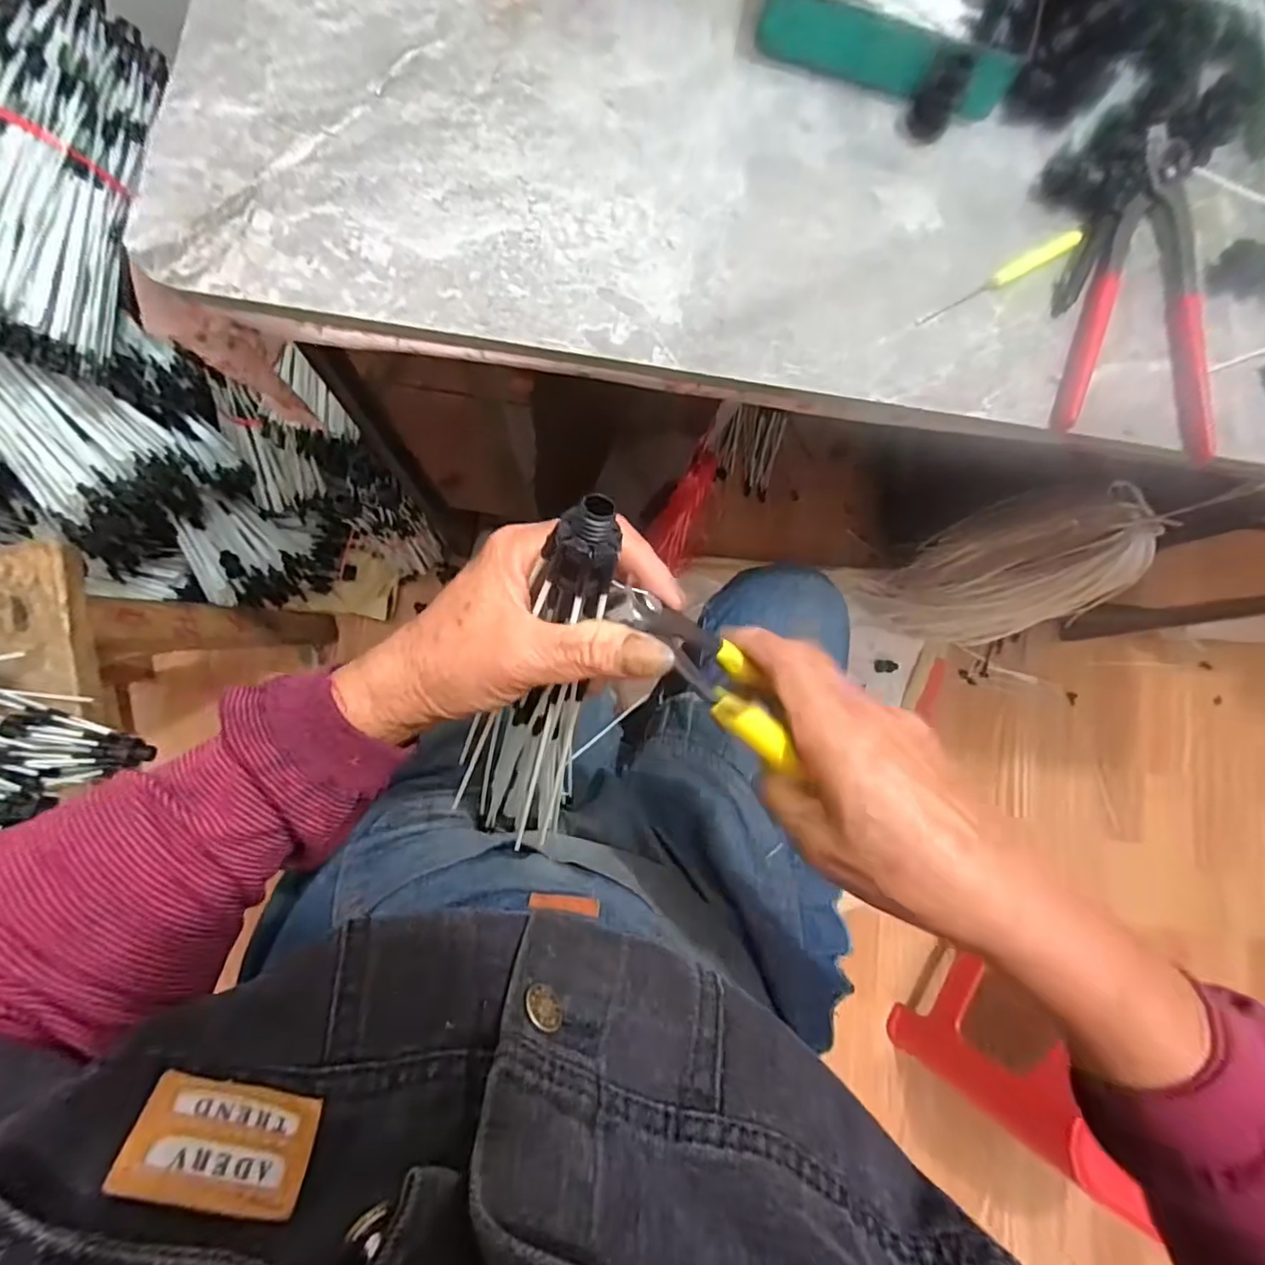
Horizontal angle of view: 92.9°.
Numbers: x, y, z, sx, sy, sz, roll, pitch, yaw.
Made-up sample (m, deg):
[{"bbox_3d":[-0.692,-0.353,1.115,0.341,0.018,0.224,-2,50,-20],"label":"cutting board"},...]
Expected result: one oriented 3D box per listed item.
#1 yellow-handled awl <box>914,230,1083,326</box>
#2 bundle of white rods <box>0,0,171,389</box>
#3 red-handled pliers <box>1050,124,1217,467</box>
[{"bbox_3d":[0.215,-0.208,0.351,0.117,0.007,0.011,-29,86,-9],"label":"yellow-handled awl"},{"bbox_3d":[-0.534,-0.414,0.563,0.097,0.127,0.315,18,78,-2],"label":"bundle of white rods"},{"bbox_3d":[0.314,-0.203,0.356,0.087,0.016,0.208,19,81,-3],"label":"red-handled pliers"}]

